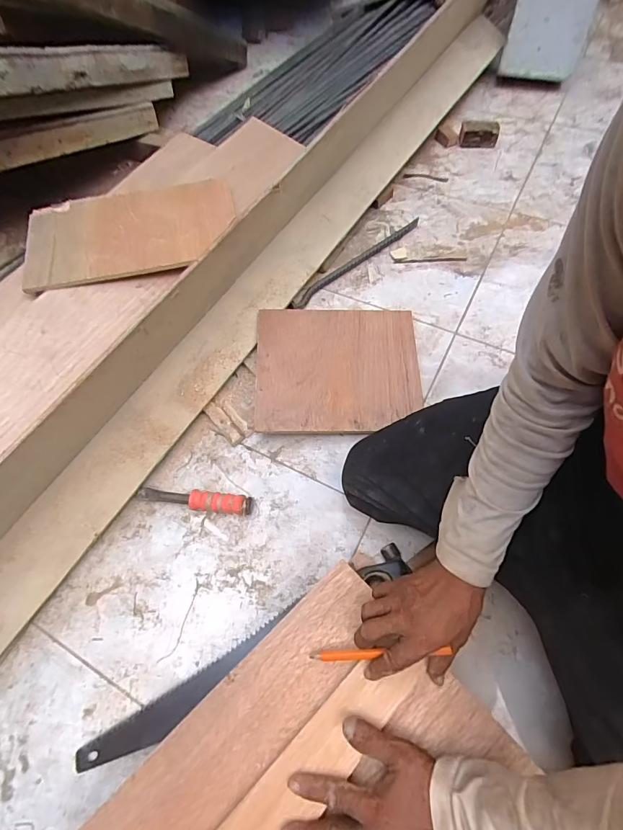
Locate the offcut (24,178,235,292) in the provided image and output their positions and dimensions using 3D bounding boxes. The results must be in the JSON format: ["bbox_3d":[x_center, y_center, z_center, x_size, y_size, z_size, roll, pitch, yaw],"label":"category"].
[{"bbox_3d":[-0.354,-0.364,0.805,0.396,0.023,0.227,-12,67,-5],"label":"offcut"}]

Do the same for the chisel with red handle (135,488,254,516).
[{"bbox_3d":[-0.199,0.142,0.685,0.197,0.027,0.030,6,63,7],"label":"chisel with red handle"}]

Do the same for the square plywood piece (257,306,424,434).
[{"bbox_3d":[0.051,-0.090,0.765,0.302,0.012,0.253,-1,68,-3],"label":"square plywood piece"}]

